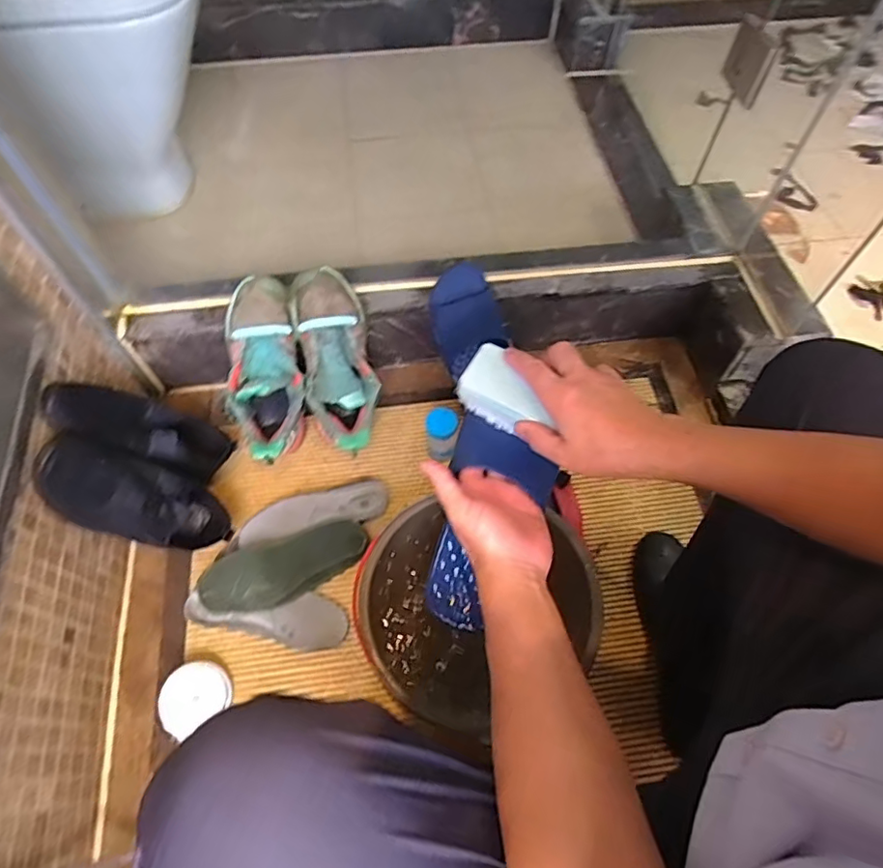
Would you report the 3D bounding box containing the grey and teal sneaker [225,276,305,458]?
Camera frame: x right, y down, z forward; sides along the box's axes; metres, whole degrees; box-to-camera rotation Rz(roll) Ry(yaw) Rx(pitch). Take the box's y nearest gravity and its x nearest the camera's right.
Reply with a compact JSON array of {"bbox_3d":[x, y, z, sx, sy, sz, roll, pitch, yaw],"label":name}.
[{"bbox_3d":[-0.266,-0.098,0.857,0.113,0.091,0.267,-4,93,-3],"label":"grey and teal sneaker"}]

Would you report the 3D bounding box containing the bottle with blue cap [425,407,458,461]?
[{"bbox_3d":[0.000,0.009,0.898,0.050,0.101,0.059,2,61,0],"label":"bottle with blue cap"}]

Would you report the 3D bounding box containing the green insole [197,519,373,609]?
[{"bbox_3d":[-0.233,0.194,0.813,0.232,0.044,0.090,-17,62,-10],"label":"green insole"}]

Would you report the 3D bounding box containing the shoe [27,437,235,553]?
[{"bbox_3d":[-0.392,0.088,0.754,0.100,0.268,0.106,-15,57,27],"label":"shoe"}]

